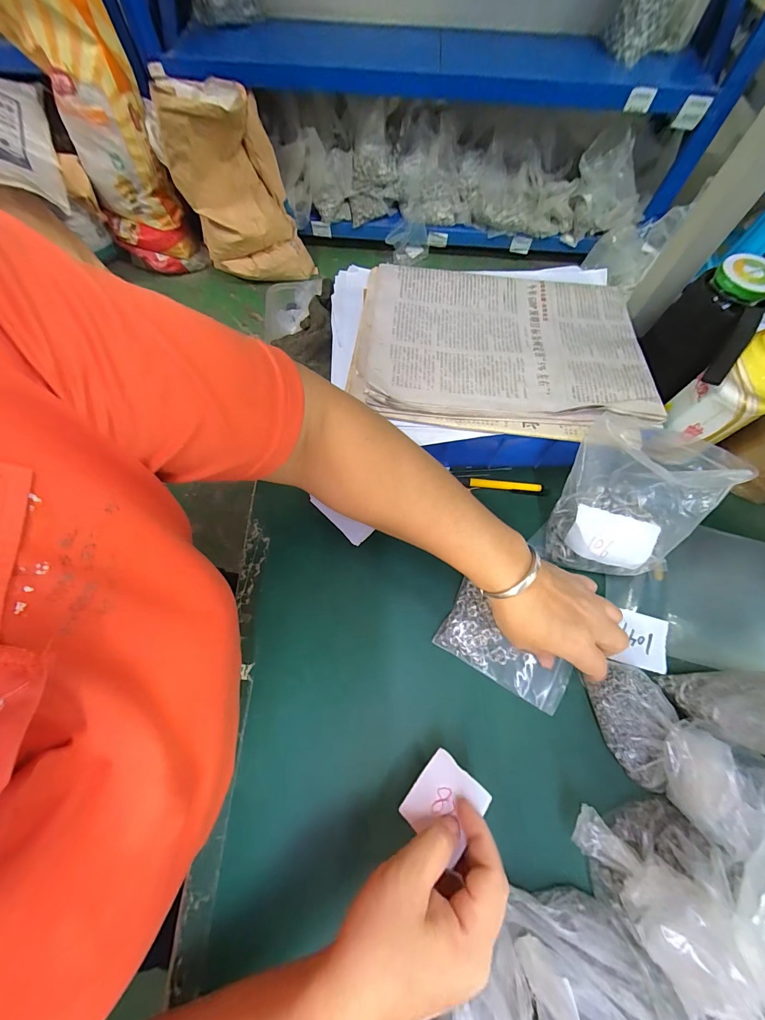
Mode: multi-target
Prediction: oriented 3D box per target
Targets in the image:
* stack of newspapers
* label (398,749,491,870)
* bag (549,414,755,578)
[{"bbox_3d":[0.117,-0.166,0.358,0.277,0.017,0.199,6,67,1],"label":"stack of newspapers"},{"bbox_3d":[0.045,0.215,0.261,0.052,0.004,0.048,-44,47,-21],"label":"label"},{"bbox_3d":[0.226,-0.002,0.326,0.127,0.126,0.094,9,67,2],"label":"bag"}]

